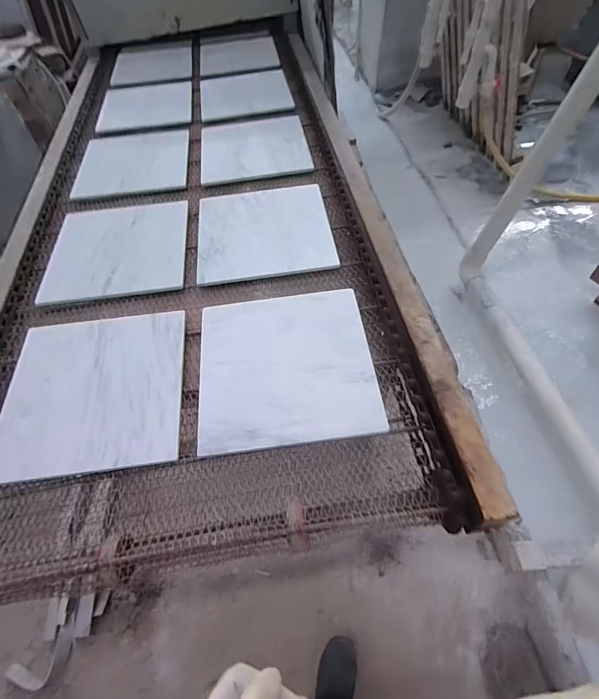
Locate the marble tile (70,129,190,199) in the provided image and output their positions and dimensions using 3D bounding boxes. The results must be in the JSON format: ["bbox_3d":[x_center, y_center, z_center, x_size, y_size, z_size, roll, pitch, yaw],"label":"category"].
[{"bbox_3d":[-0.463,-0.526,1.072,0.297,0.005,0.303,-7,57,-2],"label":"marble tile"}]

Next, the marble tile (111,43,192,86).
[{"bbox_3d":[-0.551,-1.091,1.451,0.280,0.008,0.327,-8,57,-3],"label":"marble tile"}]

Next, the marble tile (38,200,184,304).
[{"bbox_3d":[-0.403,-0.228,0.854,0.294,0.012,0.289,-8,57,-3],"label":"marble tile"}]

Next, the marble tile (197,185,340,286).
[{"bbox_3d":[-0.081,-0.273,0.870,0.294,0.016,0.287,-8,57,-3],"label":"marble tile"}]

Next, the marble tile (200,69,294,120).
[{"bbox_3d":[-0.184,-0.863,1.288,0.293,0.016,0.299,-10,57,-4],"label":"marble tile"}]

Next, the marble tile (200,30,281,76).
[{"bbox_3d":[-0.238,-1.152,1.470,0.285,0.018,0.328,-8,57,-3],"label":"marble tile"}]

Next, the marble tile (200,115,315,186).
[{"bbox_3d":[-0.130,-0.577,1.087,0.296,0.010,0.302,-8,57,-3],"label":"marble tile"}]

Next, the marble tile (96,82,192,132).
[{"bbox_3d":[-0.507,-0.815,1.274,0.290,0.011,0.305,-8,57,-3],"label":"marble tile"}]

